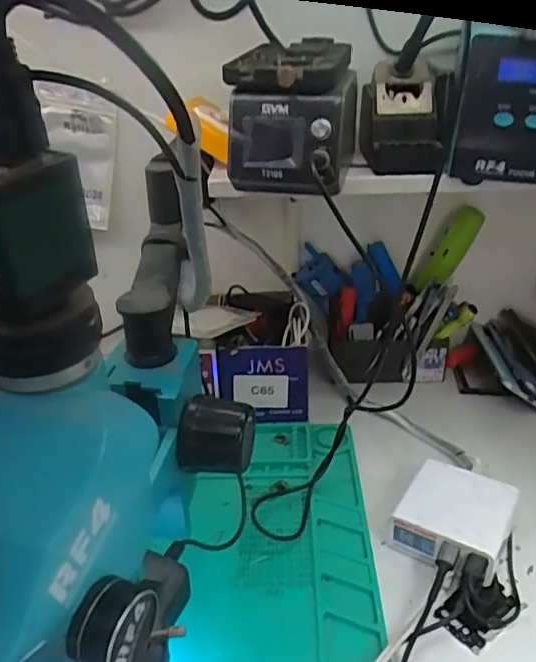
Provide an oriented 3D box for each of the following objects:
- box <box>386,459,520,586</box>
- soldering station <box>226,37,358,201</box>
[{"bbox_3d":[0.160,0.162,0.493,0.086,0.046,0.090,18,32,31],"label":"box"},{"bbox_3d":[0.024,-0.188,0.497,0.096,0.105,0.154,5,27,10],"label":"soldering station"}]

